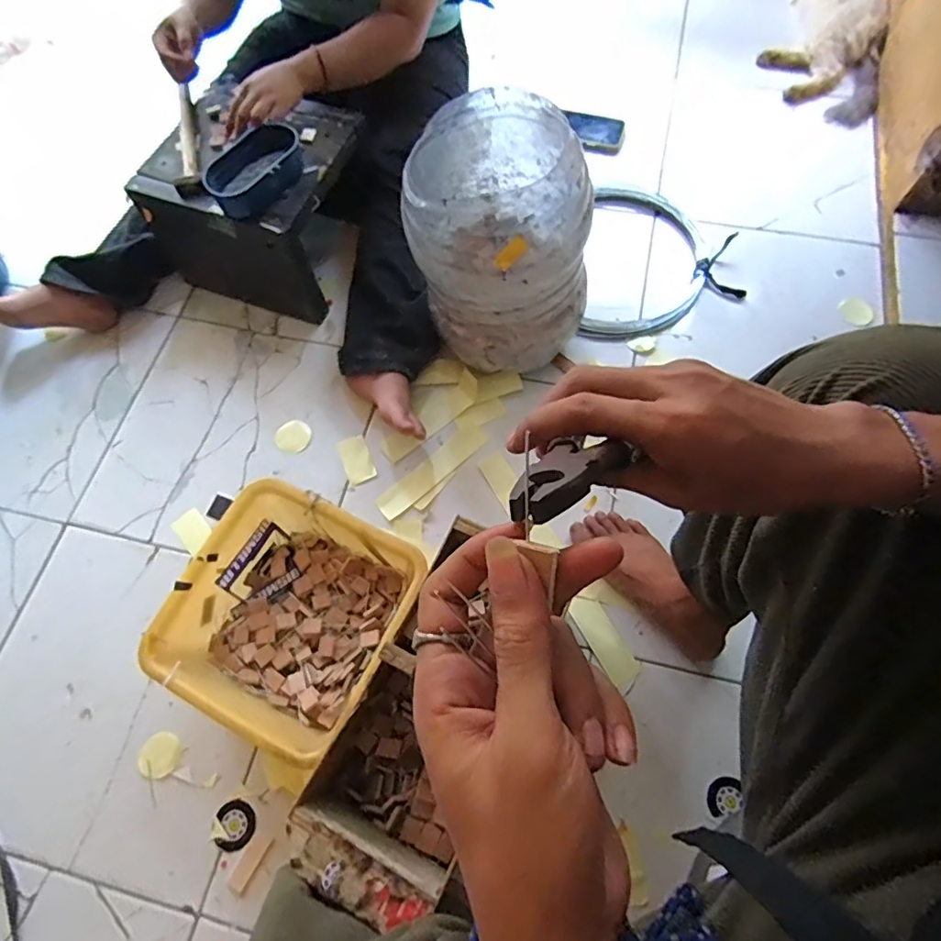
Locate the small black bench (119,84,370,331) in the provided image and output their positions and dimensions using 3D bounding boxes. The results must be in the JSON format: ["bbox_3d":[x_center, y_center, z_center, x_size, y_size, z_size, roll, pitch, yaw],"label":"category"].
[{"bbox_3d":[-0.346,-0.447,0.941,0.288,0.213,0.270,18,70,9],"label":"small black bench"}]

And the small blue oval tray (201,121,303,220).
[{"bbox_3d":[-0.308,-0.437,0.810,0.090,0.041,0.155,32,73,14],"label":"small blue oval tray"}]

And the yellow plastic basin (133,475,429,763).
[{"bbox_3d":[-0.233,0.184,0.730,0.252,0.118,0.276,22,71,10],"label":"yellow plastic basin"}]

